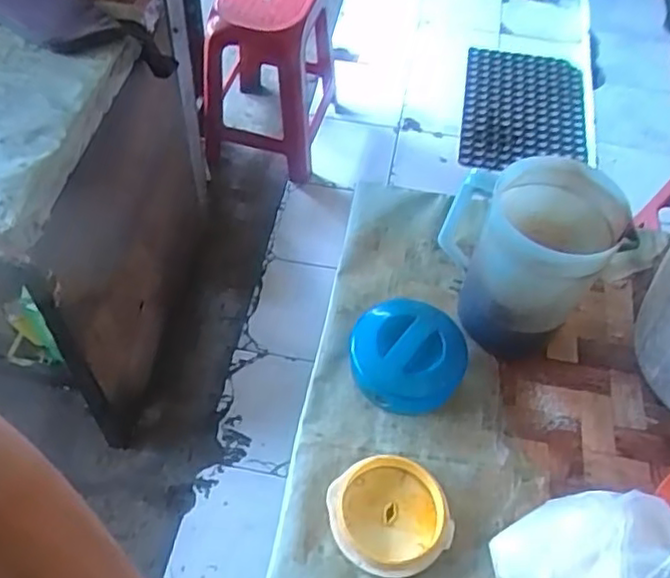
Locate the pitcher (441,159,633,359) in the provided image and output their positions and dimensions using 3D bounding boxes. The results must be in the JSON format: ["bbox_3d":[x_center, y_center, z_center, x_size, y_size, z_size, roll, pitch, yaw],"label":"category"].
[{"bbox_3d":[0.201,-0.032,0.761,0.164,0.218,0.129,28,58,14],"label":"pitcher"}]

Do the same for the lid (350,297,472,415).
[{"bbox_3d":[0.080,0.076,0.778,0.130,0.055,0.121,2,55,-3],"label":"lid"}]

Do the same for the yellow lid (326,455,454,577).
[{"bbox_3d":[0.056,0.228,0.692,0.114,0.018,0.116,2,55,-3],"label":"yellow lid"}]

